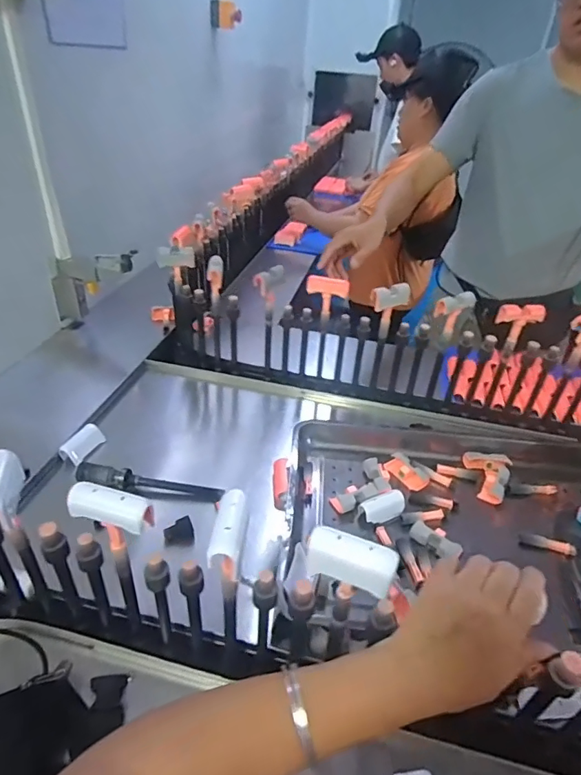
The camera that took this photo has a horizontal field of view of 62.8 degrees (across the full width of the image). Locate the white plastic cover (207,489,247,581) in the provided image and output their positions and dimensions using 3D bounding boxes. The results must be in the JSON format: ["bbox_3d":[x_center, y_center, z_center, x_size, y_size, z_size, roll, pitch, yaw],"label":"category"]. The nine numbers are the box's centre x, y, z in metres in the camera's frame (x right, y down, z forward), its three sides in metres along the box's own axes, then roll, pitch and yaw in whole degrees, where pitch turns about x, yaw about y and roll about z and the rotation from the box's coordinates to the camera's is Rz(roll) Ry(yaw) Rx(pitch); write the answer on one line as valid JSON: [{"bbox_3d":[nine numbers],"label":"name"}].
[{"bbox_3d":[-0.055,0.126,0.430,0.028,0.014,0.082,5,36,1],"label":"white plastic cover"}]

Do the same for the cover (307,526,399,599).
[{"bbox_3d":[0.052,0.149,0.409,0.074,0.037,0.031,18,38,17],"label":"cover"}]

